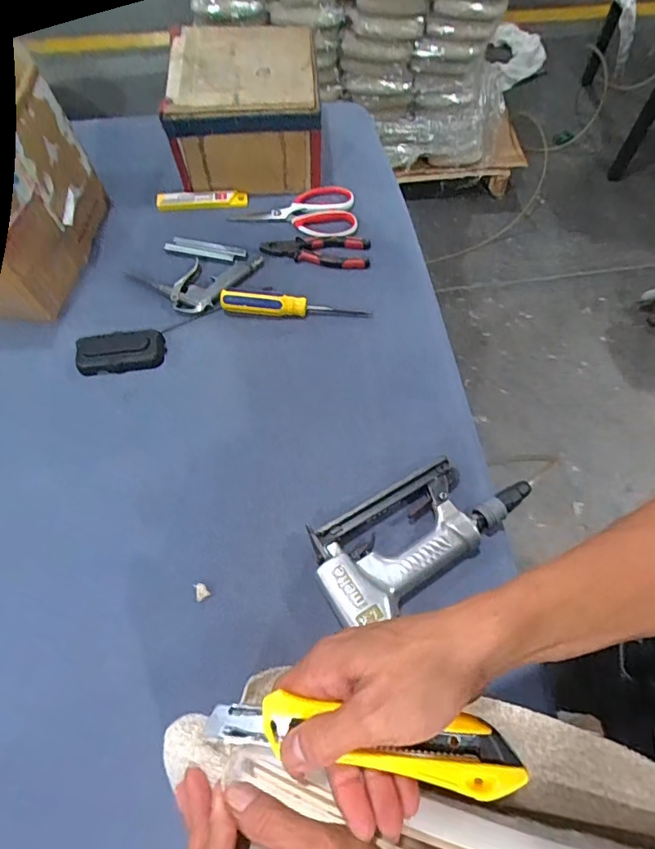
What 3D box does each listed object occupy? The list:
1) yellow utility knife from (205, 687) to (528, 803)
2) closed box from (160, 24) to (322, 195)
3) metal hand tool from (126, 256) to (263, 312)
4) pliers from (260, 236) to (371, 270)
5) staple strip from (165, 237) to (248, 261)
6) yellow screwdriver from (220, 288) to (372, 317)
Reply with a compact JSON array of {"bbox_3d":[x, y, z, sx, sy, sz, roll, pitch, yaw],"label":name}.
[{"bbox_3d":[0.016,0.168,0.268,0.169,0.013,0.034,3,65,14],"label":"yellow utility knife"},{"bbox_3d":[-0.121,-0.477,0.742,0.208,0.124,0.224,-3,65,-1],"label":"closed box"},{"bbox_3d":[-0.179,-0.194,0.671,0.183,0.019,0.084,-8,64,-3],"label":"metal hand tool"},{"bbox_3d":[-0.016,-0.247,0.702,0.150,0.010,0.058,3,64,2],"label":"pliers"},{"bbox_3d":[-0.176,-0.251,0.707,0.118,0.008,0.025,14,65,8],"label":"staple strip"},{"bbox_3d":[-0.043,-0.161,0.646,0.192,0.024,0.027,4,64,3],"label":"yellow screwdriver"}]

